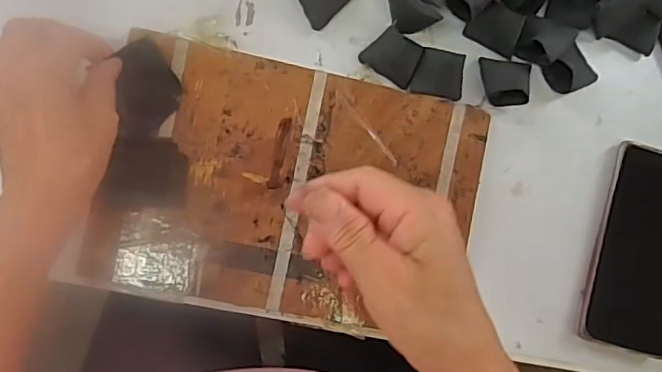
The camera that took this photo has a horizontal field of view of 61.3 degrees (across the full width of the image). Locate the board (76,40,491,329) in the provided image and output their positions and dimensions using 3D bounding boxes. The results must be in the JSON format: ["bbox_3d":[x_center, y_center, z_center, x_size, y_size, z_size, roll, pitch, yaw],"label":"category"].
[{"bbox_3d":[-0.024,0.003,0.408,0.261,0.011,0.178,12,85,-7],"label":"board"}]

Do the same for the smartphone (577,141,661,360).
[{"bbox_3d":[0.250,0.050,0.448,0.079,0.013,0.161,15,85,-7],"label":"smartphone"}]

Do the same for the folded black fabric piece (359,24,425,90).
[{"bbox_3d":[0.048,-0.098,0.423,0.042,0.018,0.032,33,83,-5],"label":"folded black fabric piece"}]

